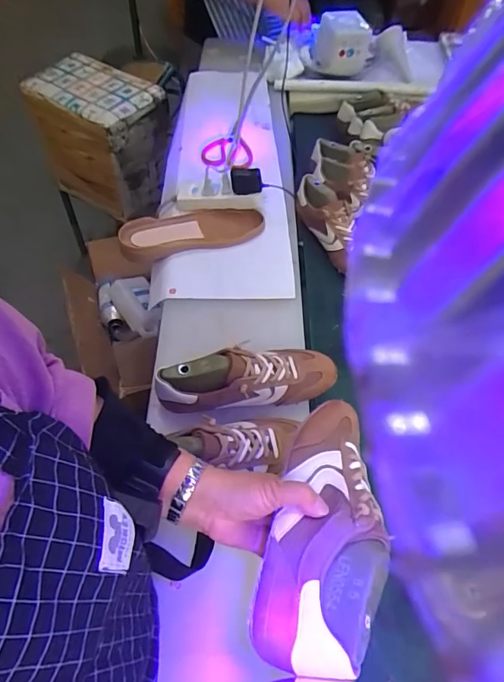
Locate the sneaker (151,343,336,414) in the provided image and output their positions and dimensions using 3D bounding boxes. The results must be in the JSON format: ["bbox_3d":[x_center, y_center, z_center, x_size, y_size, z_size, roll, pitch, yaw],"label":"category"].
[{"bbox_3d":[-0.004,0.050,0.646,0.257,0.083,0.074,-8,57,-6],"label":"sneaker"}]

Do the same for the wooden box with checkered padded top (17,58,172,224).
[{"bbox_3d":[-0.484,-0.661,1.486,0.372,0.355,0.277,35,58,17],"label":"wooden box with checkered padded top"}]

